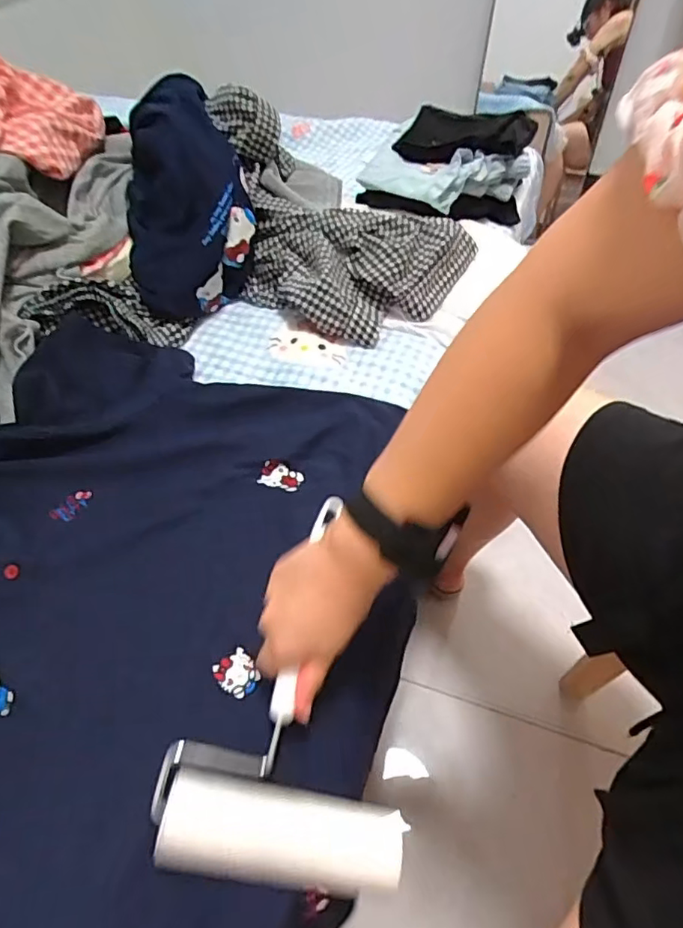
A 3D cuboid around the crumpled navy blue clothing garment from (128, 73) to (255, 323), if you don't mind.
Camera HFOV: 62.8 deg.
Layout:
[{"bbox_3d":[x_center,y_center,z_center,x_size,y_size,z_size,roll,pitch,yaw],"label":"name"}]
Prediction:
[{"bbox_3d":[-0.205,-0.367,0.742,0.151,0.091,0.352,-6,82,-6],"label":"crumpled navy blue clothing garment"}]

